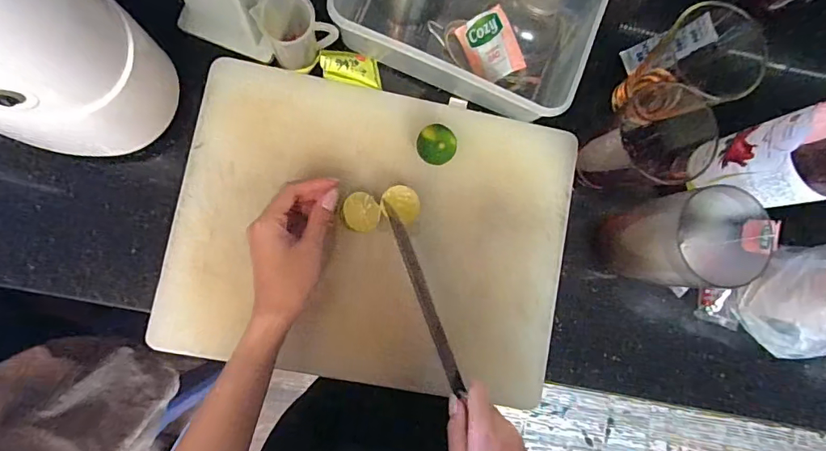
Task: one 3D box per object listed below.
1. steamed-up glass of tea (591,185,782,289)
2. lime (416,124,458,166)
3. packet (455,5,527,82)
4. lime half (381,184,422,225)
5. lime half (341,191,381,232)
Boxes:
[{"bbox_3d":[0.253,0.012,0.452,0.088,0.142,0.085,-7,85,-7],"label":"steamed-up glass of tea"},{"bbox_3d":[0.023,-0.080,0.478,0.037,0.038,0.038,1,84,-6],"label":"lime"},{"bbox_3d":[0.078,-0.182,0.480,0.007,0.061,0.070,-27,94,-37],"label":"packet"},{"bbox_3d":[-0.012,-0.022,0.474,0.038,0.023,0.035,1,84,-6],"label":"lime half"},{"bbox_3d":[-0.051,-0.013,0.465,0.036,0.026,0.037,1,86,-7],"label":"lime half"}]

